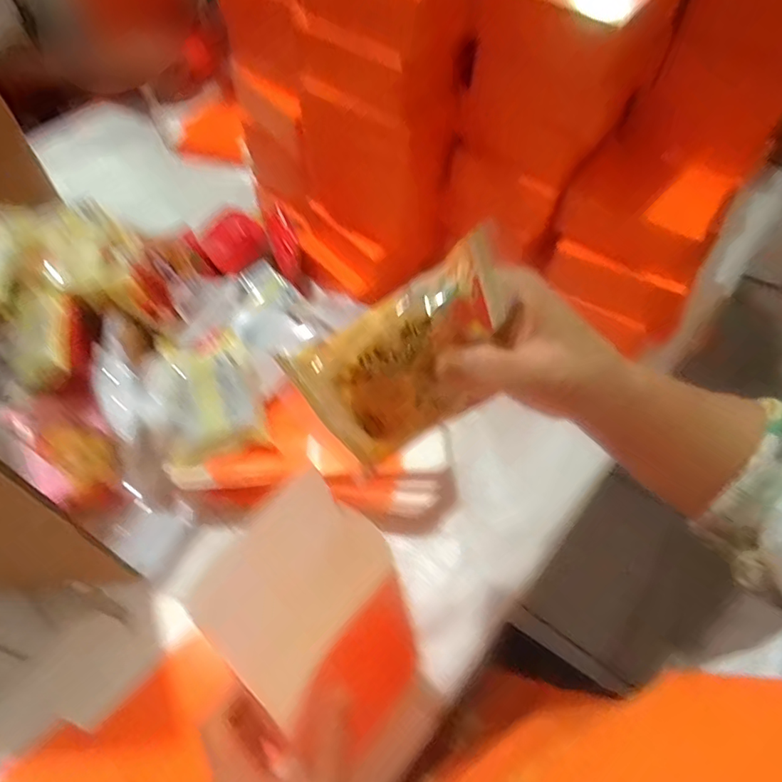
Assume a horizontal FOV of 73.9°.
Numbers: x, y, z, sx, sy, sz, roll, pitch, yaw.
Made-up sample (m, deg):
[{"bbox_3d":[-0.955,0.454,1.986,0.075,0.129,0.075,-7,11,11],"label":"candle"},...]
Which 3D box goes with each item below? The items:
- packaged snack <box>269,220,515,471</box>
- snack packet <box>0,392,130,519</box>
[{"bbox_3d":[0.013,-0.016,0.246,0.106,0.070,0.019,-36,33,-3],"label":"packaged snack"},{"bbox_3d":[-0.275,0.050,0.445,0.058,0.061,0.113,-35,64,-23],"label":"snack packet"}]

